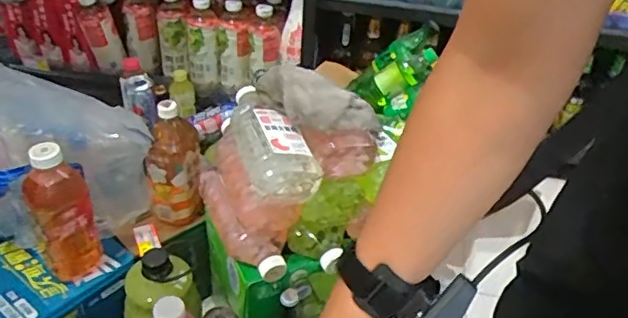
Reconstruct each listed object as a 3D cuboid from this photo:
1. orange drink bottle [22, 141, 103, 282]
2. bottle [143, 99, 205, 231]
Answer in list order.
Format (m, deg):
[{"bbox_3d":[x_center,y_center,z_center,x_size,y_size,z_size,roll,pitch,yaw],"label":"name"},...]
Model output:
[{"bbox_3d":[-0.363,0.075,0.832,0.085,0.219,0.074,-14,42,-23],"label":"orange drink bottle"},{"bbox_3d":[-0.235,0.004,0.975,0.092,0.214,0.077,-4,39,-11],"label":"bottle"}]

